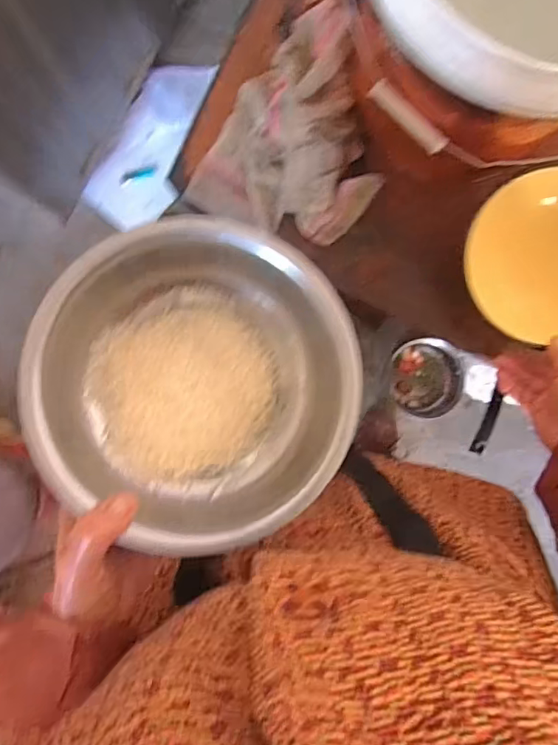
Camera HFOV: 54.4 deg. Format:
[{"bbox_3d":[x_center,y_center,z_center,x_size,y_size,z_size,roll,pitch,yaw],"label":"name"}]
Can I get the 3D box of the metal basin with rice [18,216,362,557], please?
[{"bbox_3d":[-0.049,0.007,0.359,0.193,0.075,0.200,0,90,-2],"label":"metal basin with rice"}]

